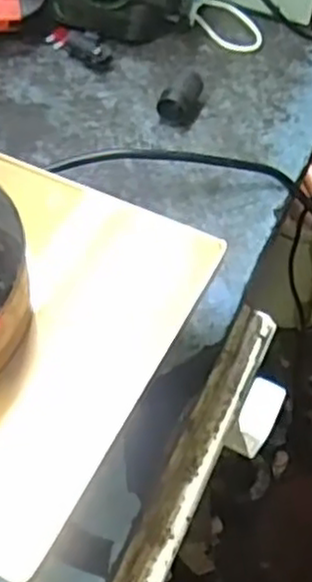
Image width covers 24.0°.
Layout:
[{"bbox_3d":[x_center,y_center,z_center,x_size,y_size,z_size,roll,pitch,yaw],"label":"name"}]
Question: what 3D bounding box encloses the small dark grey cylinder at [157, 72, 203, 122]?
[{"bbox_3d":[0.019,-0.142,0.537,0.021,0.026,0.036,25,54,16],"label":"small dark grey cylinder"}]

